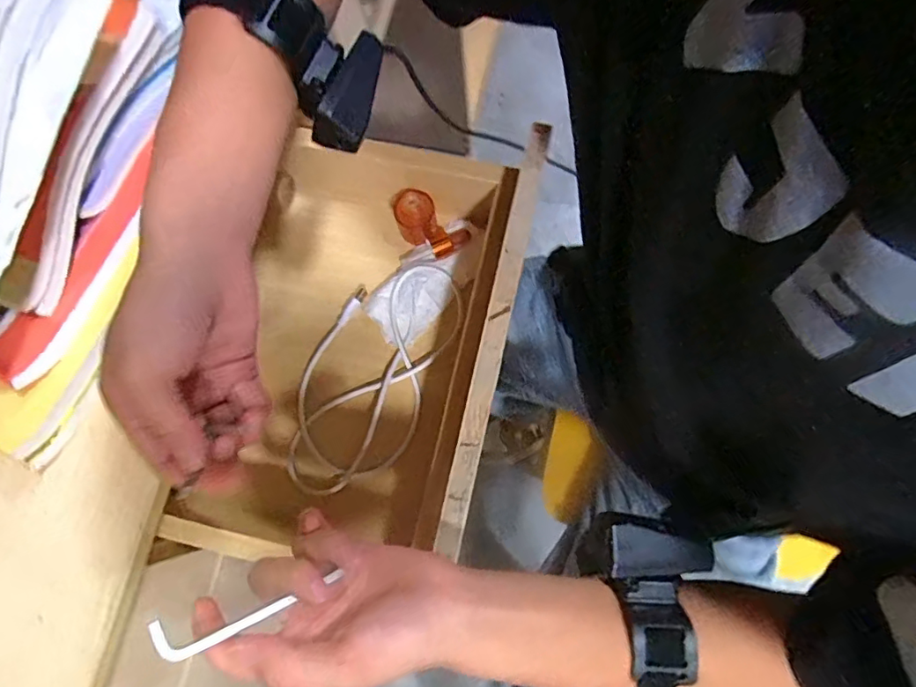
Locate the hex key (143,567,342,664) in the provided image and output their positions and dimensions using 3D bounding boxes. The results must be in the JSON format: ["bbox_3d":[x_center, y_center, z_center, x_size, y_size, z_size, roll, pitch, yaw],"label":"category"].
[{"bbox_3d":[-0.107,0.138,0.276,0.090,0.004,0.020,-9,76,-32],"label":"hex key"}]

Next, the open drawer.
[{"bbox_3d":[-0.075,-0.013,0.441,0.257,0.133,0.321,12,79,6],"label":"open drawer"}]

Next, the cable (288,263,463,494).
[{"bbox_3d":[-0.081,0.026,0.484,0.107,0.026,0.226,26,81,8],"label":"cable"}]

